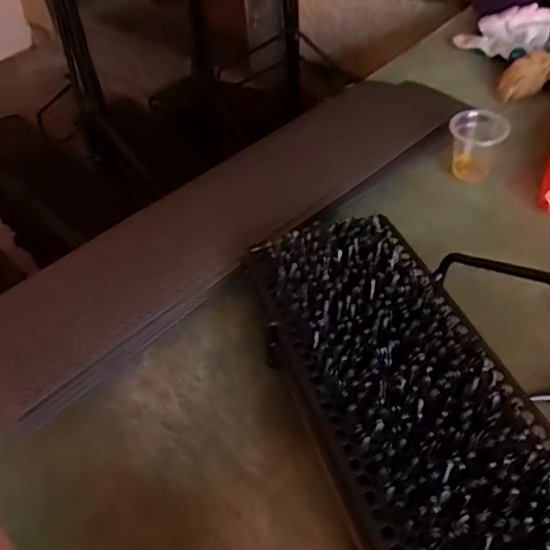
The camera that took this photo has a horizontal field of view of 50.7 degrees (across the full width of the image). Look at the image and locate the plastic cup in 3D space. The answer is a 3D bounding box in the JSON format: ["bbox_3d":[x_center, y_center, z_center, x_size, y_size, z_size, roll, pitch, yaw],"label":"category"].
[{"bbox_3d":[0.239,-0.158,0.689,0.060,0.071,0.057,-3,46,3],"label":"plastic cup"}]

